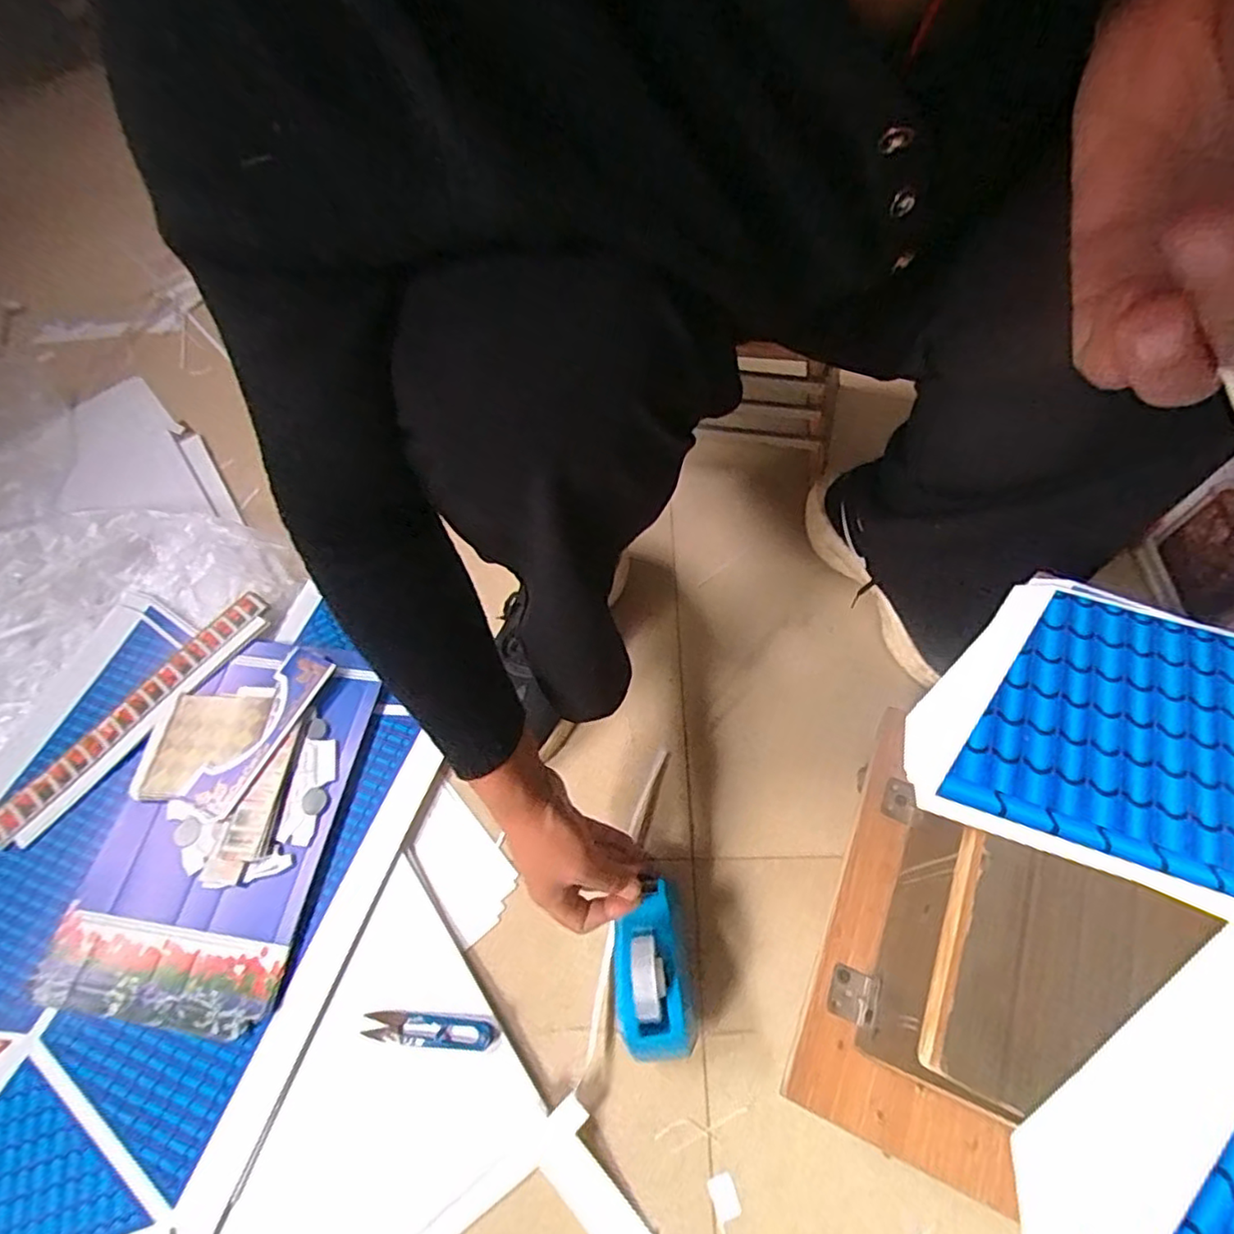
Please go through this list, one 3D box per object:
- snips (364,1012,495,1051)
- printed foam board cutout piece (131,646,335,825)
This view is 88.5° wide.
[{"bbox_3d":[-0.145,0.320,0.490,0.101,0.009,0.021,3,61,4],"label":"snips"},{"bbox_3d":[-0.372,0.096,0.605,0.128,0.011,0.176,21,65,18],"label":"printed foam board cutout piece"}]

